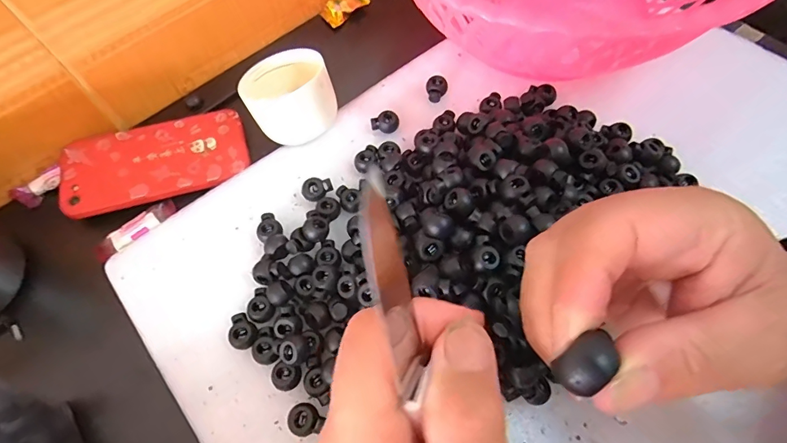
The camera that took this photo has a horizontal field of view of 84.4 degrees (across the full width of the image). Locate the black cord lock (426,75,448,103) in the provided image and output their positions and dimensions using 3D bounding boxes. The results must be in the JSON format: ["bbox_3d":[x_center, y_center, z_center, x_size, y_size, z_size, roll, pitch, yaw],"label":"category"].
[{"bbox_3d":[0.036,-0.110,0.363,0.017,0.011,0.021,6,65,4],"label":"black cord lock"}]

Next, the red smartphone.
[{"bbox_3d":[-0.188,-0.049,0.343,0.136,0.007,0.071,-16,65,-5],"label":"red smartphone"}]

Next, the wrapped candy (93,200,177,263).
[{"bbox_3d":[-0.192,0.007,0.325,0.062,0.007,0.019,-33,68,-13],"label":"wrapped candy"}]

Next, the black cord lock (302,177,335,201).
[{"bbox_3d":[-0.056,-0.024,0.324,0.022,0.013,0.015,-21,66,-8],"label":"black cord lock"}]

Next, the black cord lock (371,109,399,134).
[{"bbox_3d":[-0.007,-0.080,0.349,0.021,0.011,0.017,-3,65,0],"label":"black cord lock"}]

